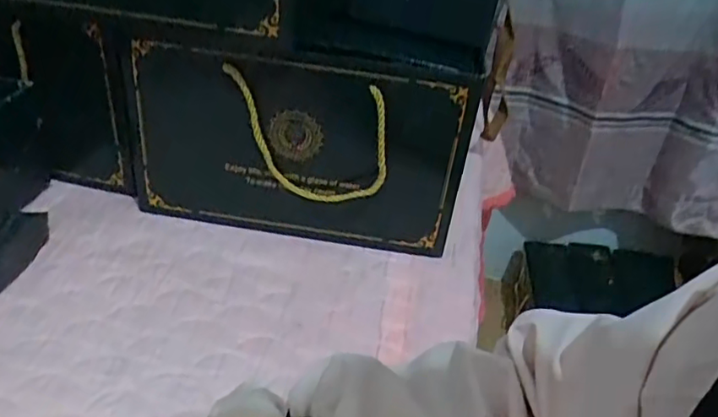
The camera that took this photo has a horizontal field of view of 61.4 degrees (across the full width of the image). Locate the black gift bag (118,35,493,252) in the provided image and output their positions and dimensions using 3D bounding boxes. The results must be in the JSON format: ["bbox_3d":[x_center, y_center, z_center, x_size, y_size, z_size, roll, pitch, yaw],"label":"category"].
[{"bbox_3d":[-0.051,-0.045,0.483,0.266,0.163,0.039,8,34,1],"label":"black gift bag"}]

